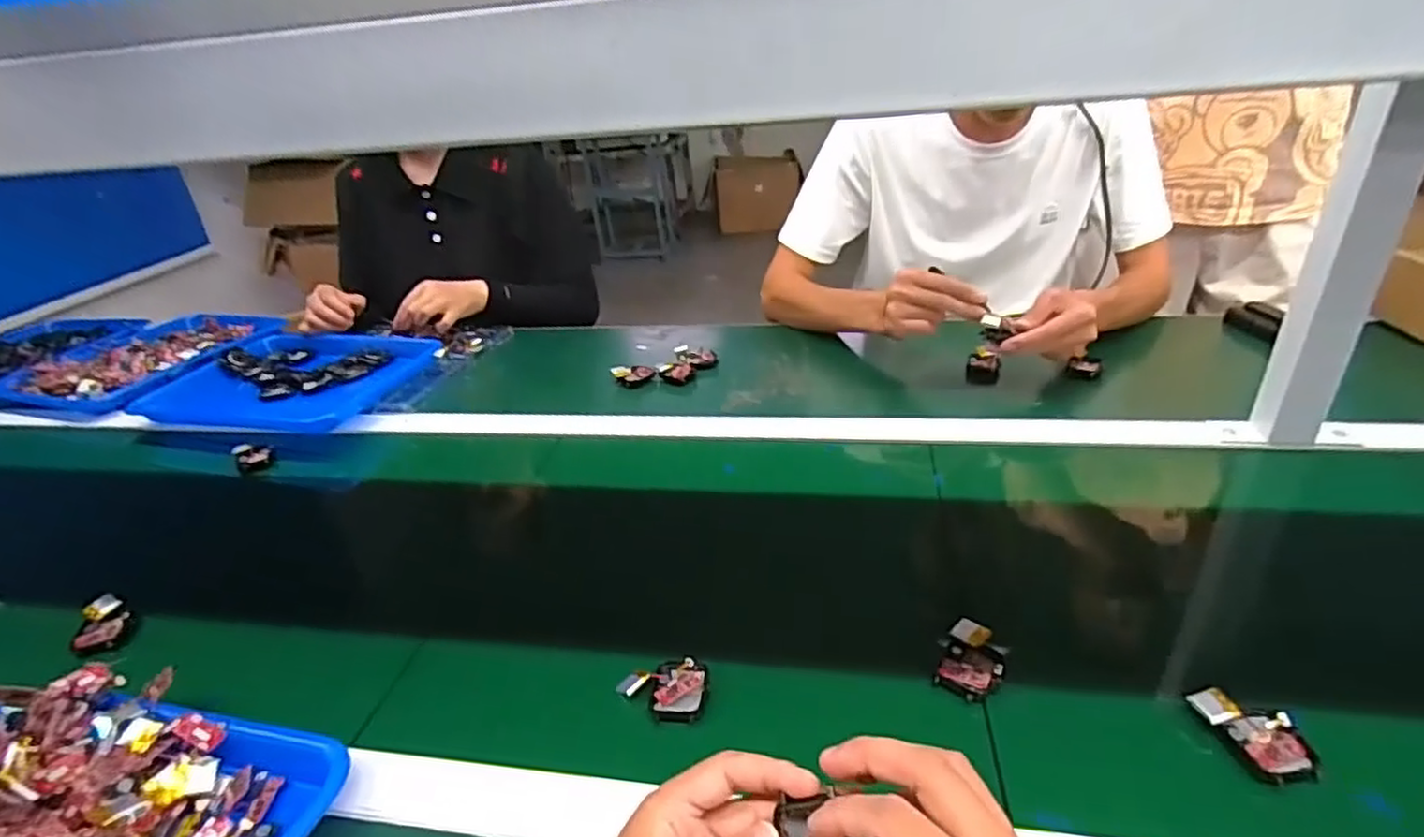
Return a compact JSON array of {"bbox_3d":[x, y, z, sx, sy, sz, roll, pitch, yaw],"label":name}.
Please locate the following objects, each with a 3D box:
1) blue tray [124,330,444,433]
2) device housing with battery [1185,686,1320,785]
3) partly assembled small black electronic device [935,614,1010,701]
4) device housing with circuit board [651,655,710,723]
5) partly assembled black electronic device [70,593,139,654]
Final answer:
[{"bbox_3d":[-0.561,-0.058,0.916,0.343,0.030,0.247,4,31,18],"label":"blue tray"},{"bbox_3d":[0.323,0.184,0.405,0.041,0.010,0.061,-15,31,-15],"label":"device housing with battery"},{"bbox_3d":[0.174,0.162,0.459,0.040,0.010,0.056,9,33,26],"label":"partly assembled small black electronic device"},{"bbox_3d":[-0.022,0.184,0.467,0.037,0.010,0.047,-4,30,4],"label":"device housing with circuit board"},{"bbox_3d":[-0.506,0.172,0.571,0.026,0.031,0.054,-15,31,-15],"label":"partly assembled black electronic device"}]

